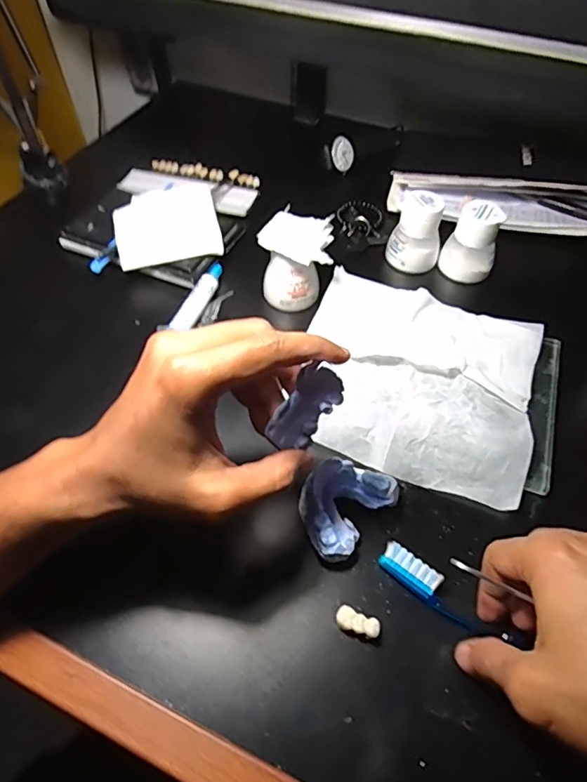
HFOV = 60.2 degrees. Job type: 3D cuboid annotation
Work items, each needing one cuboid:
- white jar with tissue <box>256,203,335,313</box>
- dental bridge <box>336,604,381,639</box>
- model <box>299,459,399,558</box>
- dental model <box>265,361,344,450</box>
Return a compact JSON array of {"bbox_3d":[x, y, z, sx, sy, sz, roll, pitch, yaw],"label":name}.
[{"bbox_3d":[0.002,-0.112,0.445,0.057,0.064,0.056,1,54,-1],"label":"white jar with tissue"},{"bbox_3d":[0.037,0.135,0.295,0.025,0.007,0.012,20,56,13],"label":"dental bridge"},{"bbox_3d":[0.031,0.072,0.326,0.047,0.023,0.063,37,61,23],"label":"model"},{"bbox_3d":[0.007,0.010,0.277,0.017,0.052,0.022,3,39,-53],"label":"dental model"}]

